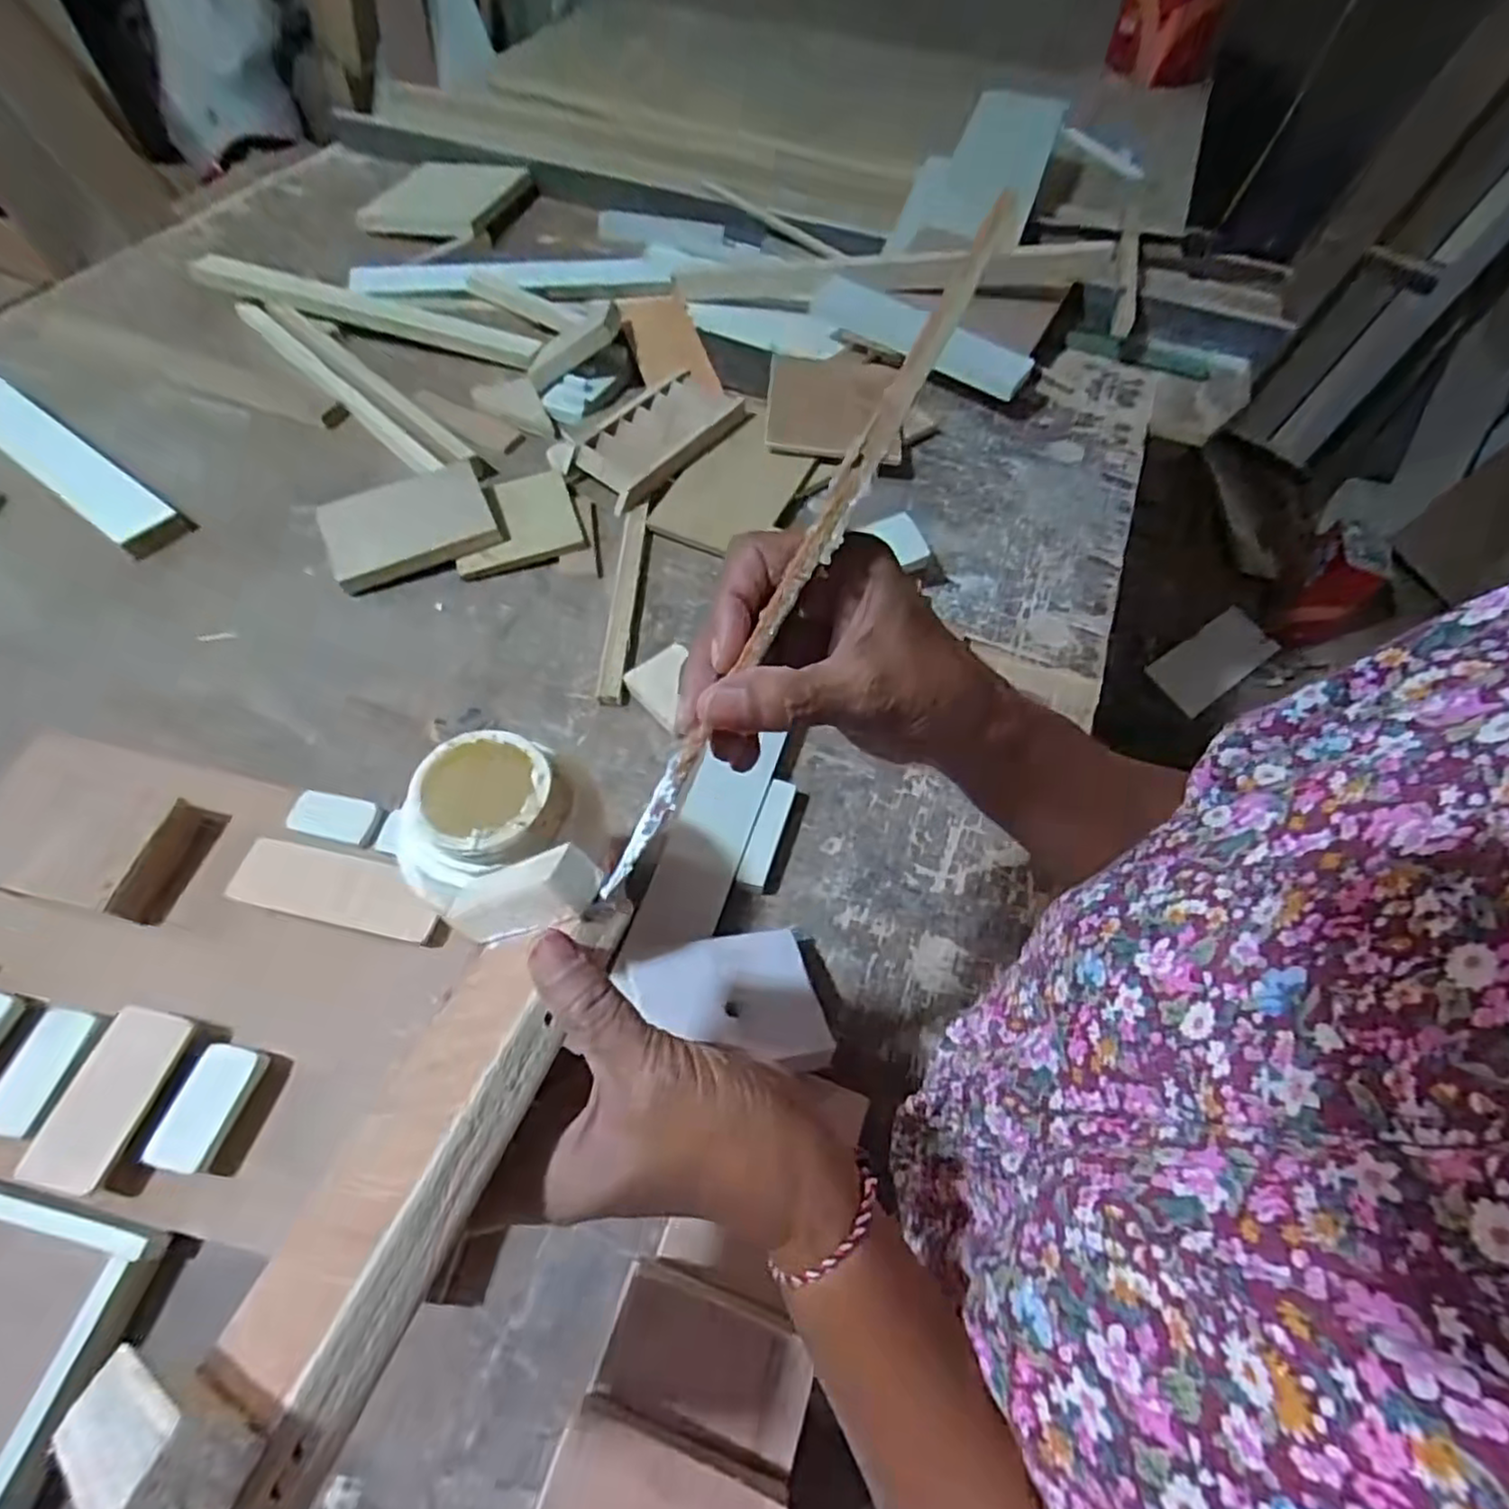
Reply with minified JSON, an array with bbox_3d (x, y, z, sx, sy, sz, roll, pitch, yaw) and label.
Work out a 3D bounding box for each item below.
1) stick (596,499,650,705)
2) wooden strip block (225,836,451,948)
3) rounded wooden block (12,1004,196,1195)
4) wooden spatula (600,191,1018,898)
[{"bbox_3d":[-0.108,-0.138,0.600,0.021,0.011,0.223,2,59,-2],"label":"stick"},{"bbox_3d":[-0.246,0.082,0.430,0.131,0.007,0.041,12,59,4],"label":"wooden strip block"},{"bbox_3d":[-0.336,0.176,0.369,0.040,0.013,0.084,15,59,6],"label":"rounded wooden block"},{"bbox_3d":[0.013,-0.054,0.210,0.009,0.007,0.227,33,96,16],"label":"wooden spatula"}]

